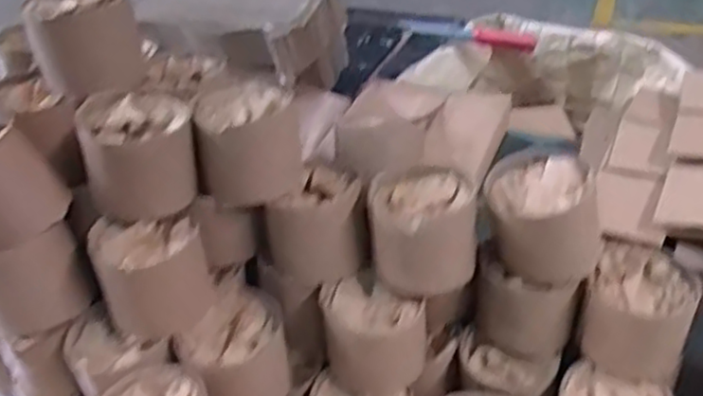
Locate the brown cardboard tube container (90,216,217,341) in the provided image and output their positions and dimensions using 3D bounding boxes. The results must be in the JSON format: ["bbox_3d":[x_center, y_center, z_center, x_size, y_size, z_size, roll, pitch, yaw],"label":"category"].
[{"bbox_3d":[-0.172,0.071,0.620,0.092,0.092,0.075,-14,38,-9],"label":"brown cardboard tube container"}]

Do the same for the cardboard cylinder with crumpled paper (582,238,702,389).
[{"bbox_3d":[0.264,0.104,0.636,0.083,0.084,0.092,14,42,24],"label":"cardboard cylinder with crumpled paper"}]

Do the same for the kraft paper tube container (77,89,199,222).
[{"bbox_3d":[-0.192,-0.043,0.627,0.096,0.084,0.089,-19,39,-16],"label":"kraft paper tube container"}]

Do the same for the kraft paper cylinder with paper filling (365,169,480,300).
[{"bbox_3d":[0.065,0.026,0.634,0.093,0.081,0.100,-2,38,6],"label":"kraft paper cylinder with paper filling"}]

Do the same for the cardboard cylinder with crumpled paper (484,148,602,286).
[{"bbox_3d":[0.172,0.017,0.623,0.098,0.090,0.089,6,39,15],"label":"cardboard cylinder with crumpled paper"}]

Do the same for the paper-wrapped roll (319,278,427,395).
[{"bbox_3d":[0.022,0.125,0.649,0.091,0.082,0.084,-7,37,-1],"label":"paper-wrapped roll"}]

